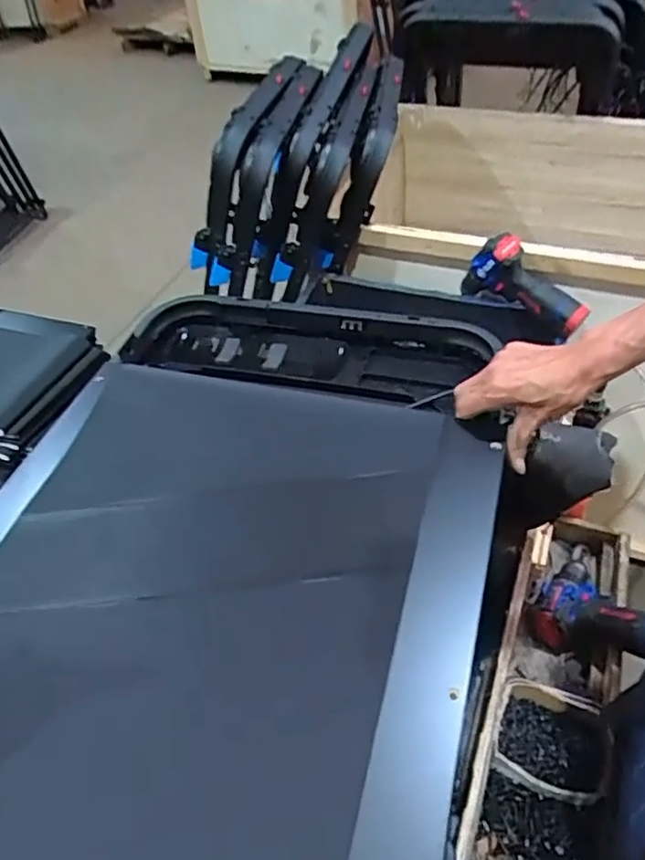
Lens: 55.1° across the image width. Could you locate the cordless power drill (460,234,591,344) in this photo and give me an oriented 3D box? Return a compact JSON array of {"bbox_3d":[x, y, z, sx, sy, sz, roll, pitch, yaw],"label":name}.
[{"bbox_3d":[0.330,-0.248,1.026,0.056,0.117,0.230,-36,53,-26],"label":"cordless power drill"}]

